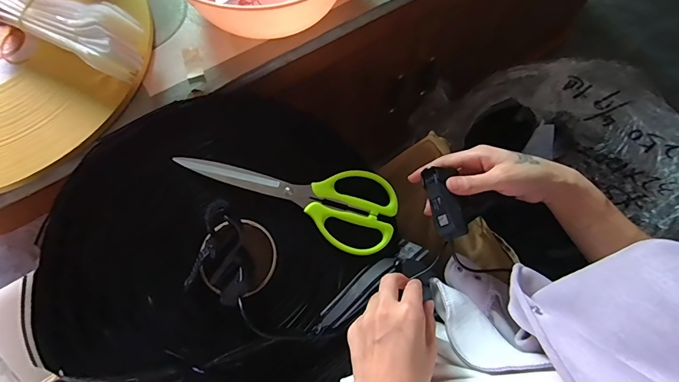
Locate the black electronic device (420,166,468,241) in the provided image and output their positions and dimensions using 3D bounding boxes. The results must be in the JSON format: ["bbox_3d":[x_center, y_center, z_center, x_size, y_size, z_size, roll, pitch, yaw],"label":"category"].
[{"bbox_3d":[0.114,0.013,0.391,0.031,0.018,0.073,-12,76,-5],"label":"black electronic device"}]

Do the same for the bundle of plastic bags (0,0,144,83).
[{"bbox_3d":[-0.323,-0.194,0.417,0.219,0.072,0.079,24,71,8],"label":"bundle of plastic bags"}]

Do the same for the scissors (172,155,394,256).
[{"bbox_3d":[-0.051,0.001,0.415,0.241,0.013,0.090,17,70,-8],"label":"scissors"}]

